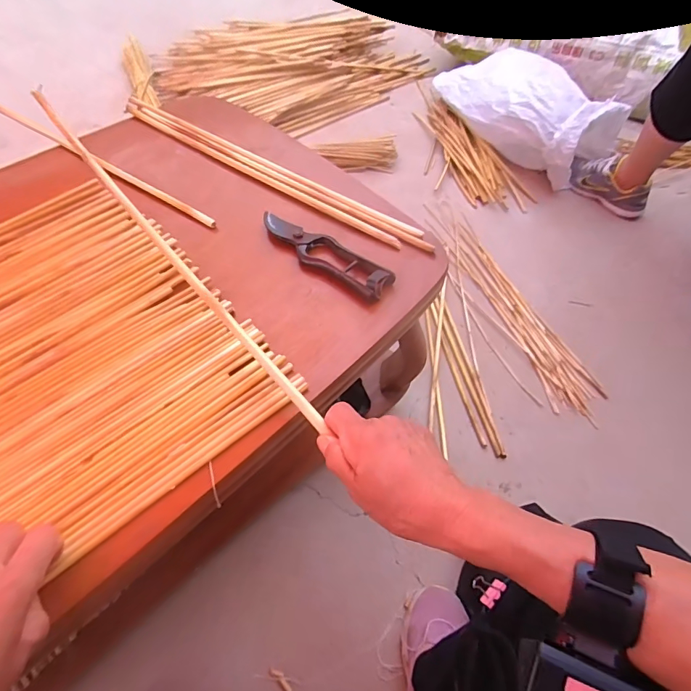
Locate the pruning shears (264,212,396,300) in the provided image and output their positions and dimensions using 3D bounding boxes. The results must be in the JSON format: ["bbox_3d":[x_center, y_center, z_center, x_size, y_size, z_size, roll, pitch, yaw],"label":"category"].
[{"bbox_3d":[-0.027,-0.117,0.509,0.191,0.024,0.048,37,65,21],"label":"pruning shears"}]

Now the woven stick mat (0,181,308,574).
[{"bbox_3d":[-0.375,0.053,0.407,0.524,0.019,0.417,-37,65,-21],"label":"woven stick mat"}]

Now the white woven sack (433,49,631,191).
[{"bbox_3d":[0.487,-0.684,1.228,0.213,0.194,0.538,-26,62,-17],"label":"white woven sack"}]

